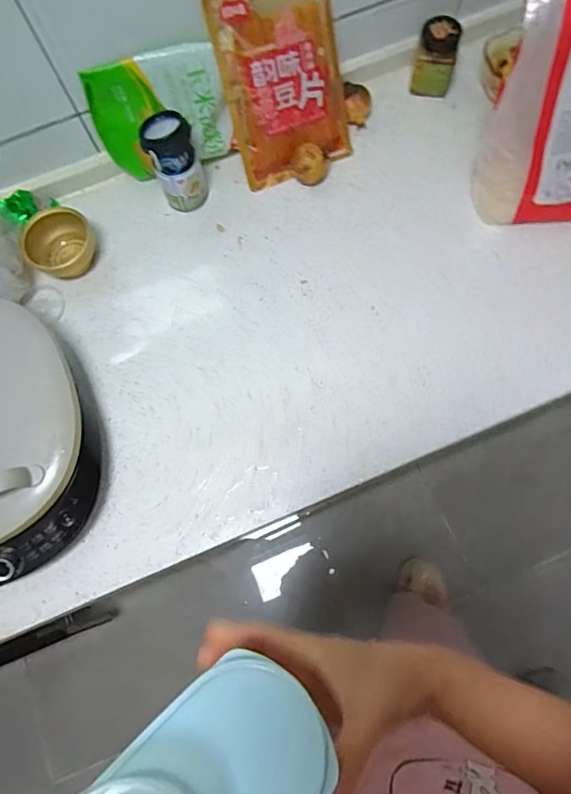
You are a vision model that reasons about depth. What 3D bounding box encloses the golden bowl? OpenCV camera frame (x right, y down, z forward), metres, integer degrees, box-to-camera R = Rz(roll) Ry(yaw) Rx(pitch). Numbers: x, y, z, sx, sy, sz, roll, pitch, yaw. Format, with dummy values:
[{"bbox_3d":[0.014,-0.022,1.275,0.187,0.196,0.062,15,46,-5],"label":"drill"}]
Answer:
[{"bbox_3d":[-0.332,-0.224,0.723,0.092,0.048,0.102,-22,75,-4],"label":"golden bowl"}]

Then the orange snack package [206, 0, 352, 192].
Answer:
[{"bbox_3d":[0.001,-0.448,0.691,0.173,0.245,0.023,-24,37,-11],"label":"orange snack package"}]

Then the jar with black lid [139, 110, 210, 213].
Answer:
[{"bbox_3d":[-0.154,-0.336,0.702,0.069,0.130,0.074,0,74,2],"label":"jar with black lid"}]

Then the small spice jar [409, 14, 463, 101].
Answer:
[{"bbox_3d":[0.235,-0.530,0.756,0.062,0.096,0.061,16,76,6],"label":"small spice jar"}]

